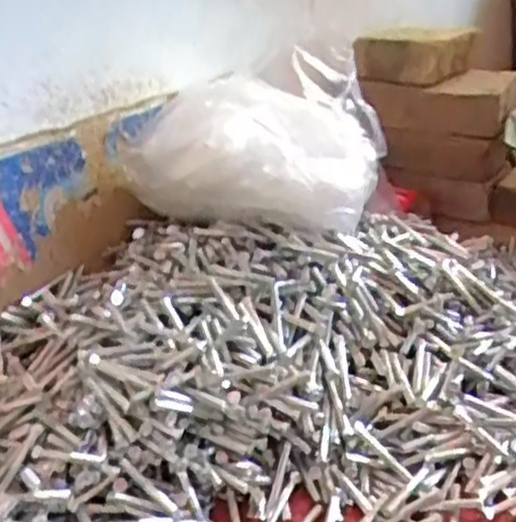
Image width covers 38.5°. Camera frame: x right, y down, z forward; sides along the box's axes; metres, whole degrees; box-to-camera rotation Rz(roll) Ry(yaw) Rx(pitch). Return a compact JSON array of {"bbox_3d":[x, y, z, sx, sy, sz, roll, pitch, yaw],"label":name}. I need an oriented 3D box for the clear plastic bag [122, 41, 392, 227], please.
[{"bbox_3d":[-0.005,-0.121,0.713,0.241,0.155,0.123,-5,20,6],"label":"clear plastic bag"}]

